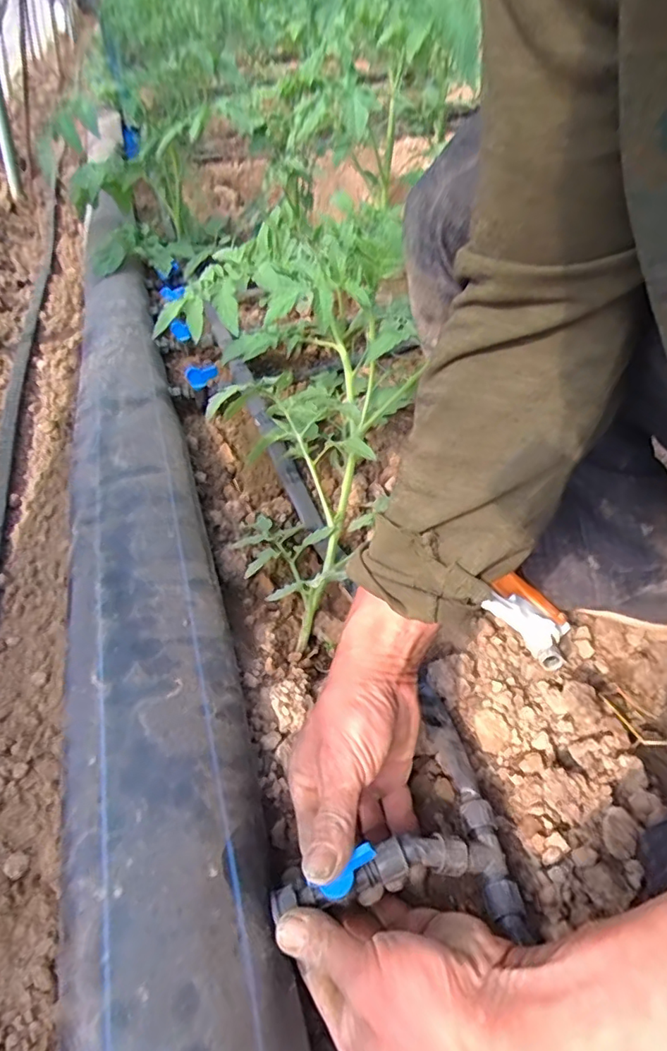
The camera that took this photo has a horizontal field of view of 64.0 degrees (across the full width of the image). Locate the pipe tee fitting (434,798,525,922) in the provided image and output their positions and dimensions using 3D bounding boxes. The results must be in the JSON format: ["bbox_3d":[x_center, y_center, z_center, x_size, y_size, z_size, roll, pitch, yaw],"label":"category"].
[{"bbox_3d":[0.089,0.216,0.349,0.047,0.036,0.069,-5,46,-3],"label":"pipe tee fitting"}]

